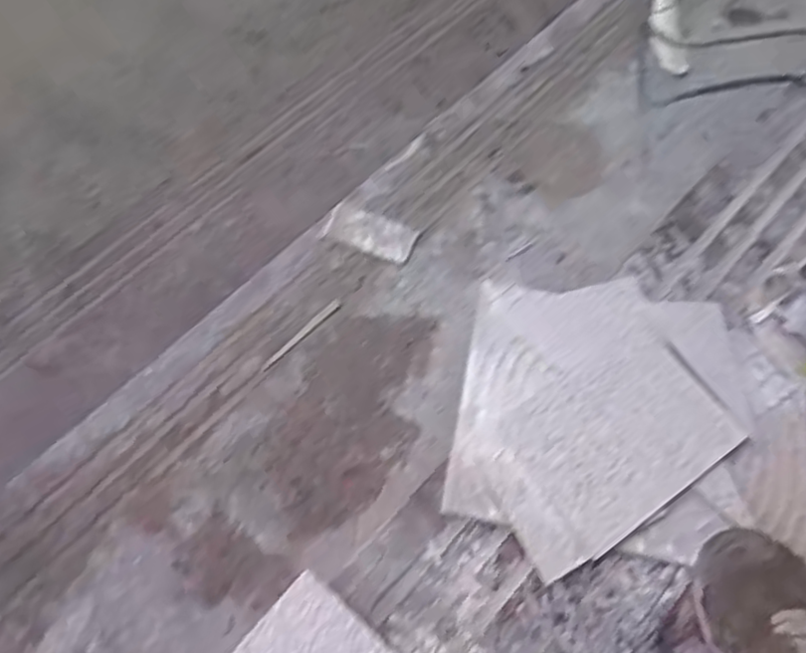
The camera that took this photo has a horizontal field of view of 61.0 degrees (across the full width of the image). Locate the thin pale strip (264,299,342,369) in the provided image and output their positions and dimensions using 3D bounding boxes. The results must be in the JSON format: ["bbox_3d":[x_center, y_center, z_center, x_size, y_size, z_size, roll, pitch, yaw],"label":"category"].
[{"bbox_3d":[-0.126,0.010,0.851,0.012,0.004,0.125,41,72,16],"label":"thin pale strip"}]

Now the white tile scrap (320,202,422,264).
[{"bbox_3d":[-0.041,-0.125,0.907,0.117,0.009,0.055,22,68,9],"label":"white tile scrap"}]

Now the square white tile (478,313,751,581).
[{"bbox_3d":[0.169,0.097,0.576,0.213,0.010,0.135,-33,71,-14],"label":"square white tile"}]

